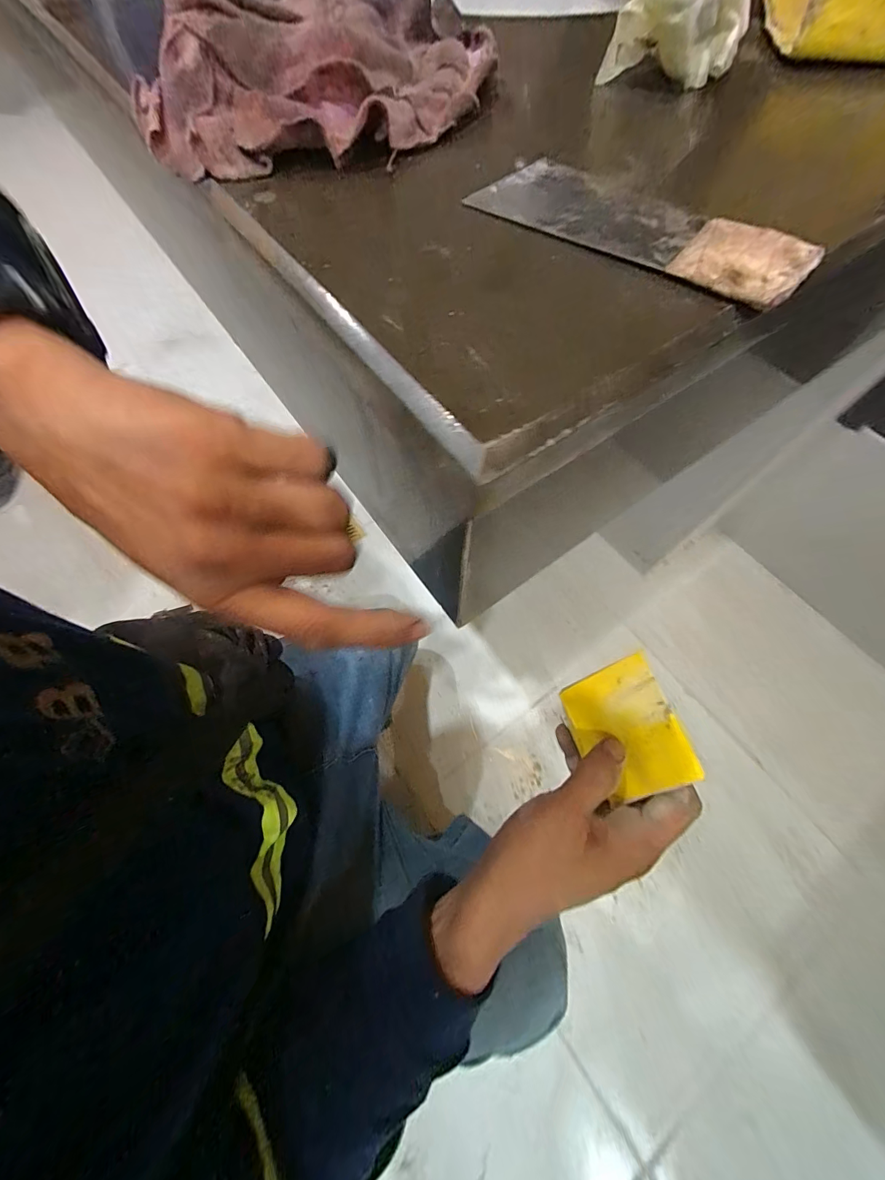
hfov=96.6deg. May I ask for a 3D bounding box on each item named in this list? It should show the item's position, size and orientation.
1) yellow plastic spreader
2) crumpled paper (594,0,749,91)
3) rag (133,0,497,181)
[{"bbox_3d":[0.115,0.089,0.255,0.006,0.069,0.076,15,47,-37],"label":"yellow plastic spreader"},{"bbox_3d":[0.090,-0.218,0.146,0.046,0.039,0.023,21,69,9],"label":"crumpled paper"},{"bbox_3d":[-0.042,-0.179,0.134,0.122,0.031,0.061,-22,69,-9],"label":"rag"}]

